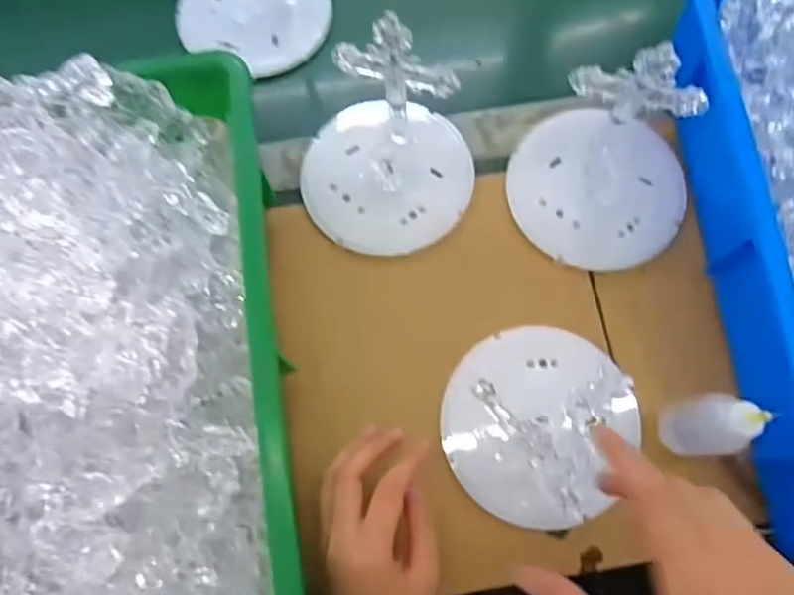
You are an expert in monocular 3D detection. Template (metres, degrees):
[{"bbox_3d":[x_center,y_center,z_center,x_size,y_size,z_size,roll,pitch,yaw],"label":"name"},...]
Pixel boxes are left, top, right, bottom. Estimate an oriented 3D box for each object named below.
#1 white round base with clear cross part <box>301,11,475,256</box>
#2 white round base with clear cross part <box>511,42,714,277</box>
[{"bbox_3d":[-0.006,-0.109,0.416,0.124,0.110,0.122,0,73,-1],"label":"white round base with clear cross part"},{"bbox_3d":[0.149,-0.096,0.409,0.124,0.119,0.116,0,73,-1],"label":"white round base with clear cross part"}]

